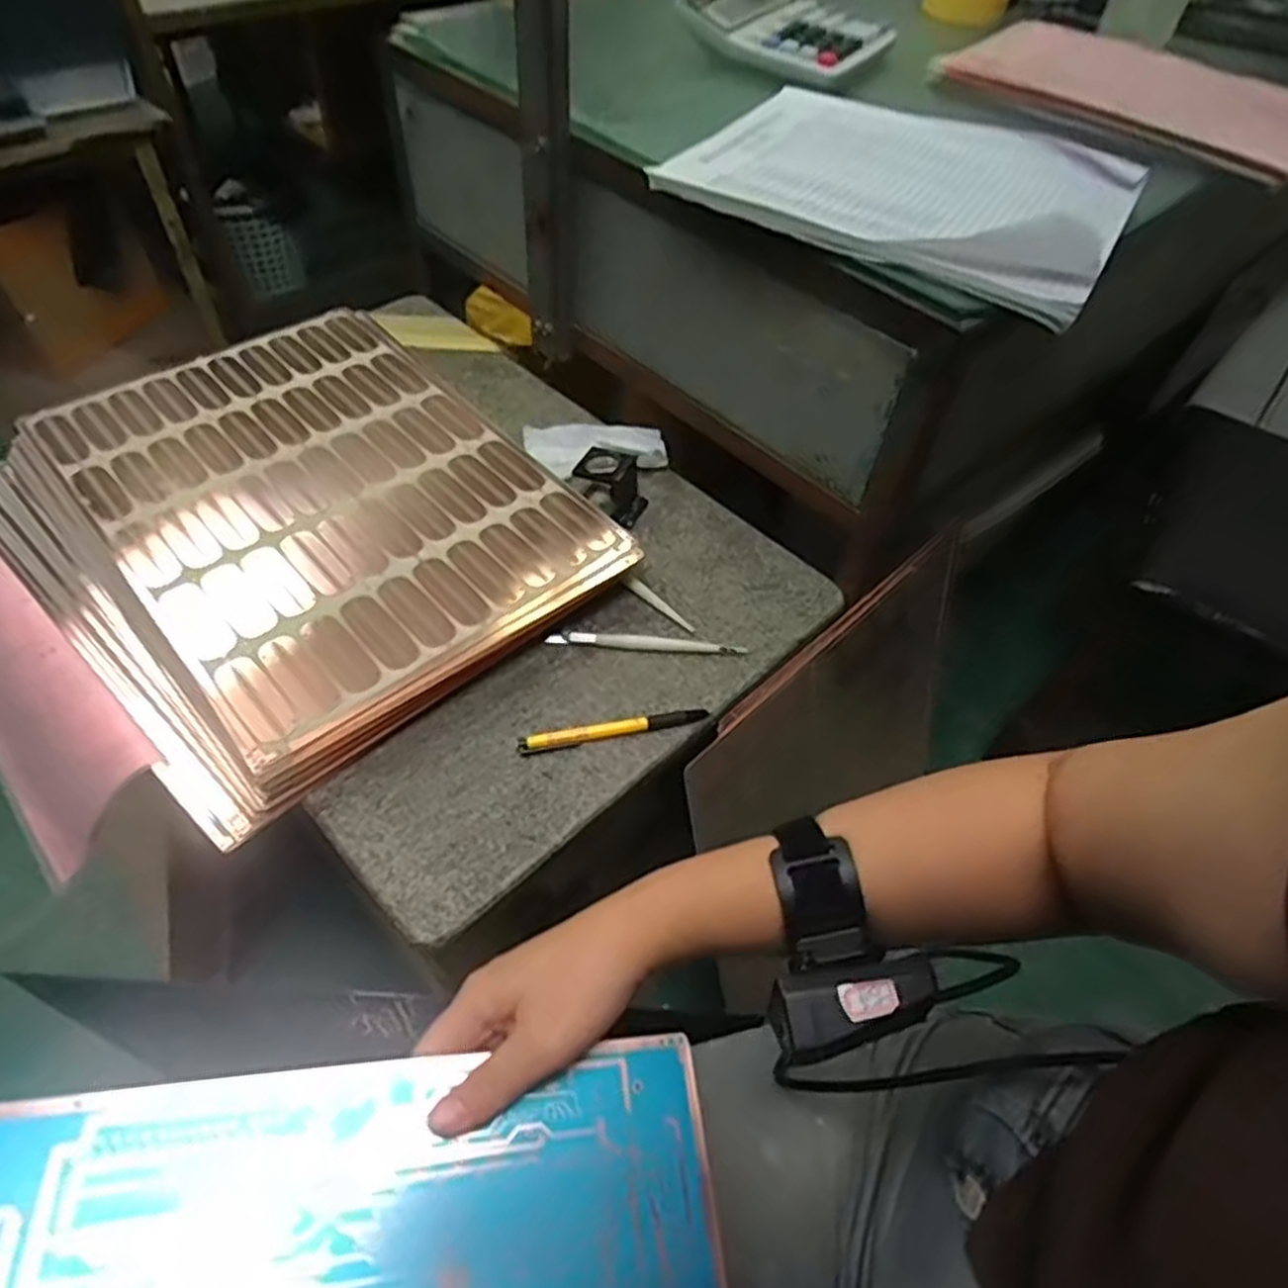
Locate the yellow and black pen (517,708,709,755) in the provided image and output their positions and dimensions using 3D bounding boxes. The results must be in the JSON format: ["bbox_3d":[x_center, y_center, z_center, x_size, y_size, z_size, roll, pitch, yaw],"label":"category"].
[{"bbox_3d":[-0.021,0.059,0.546,0.130,0.010,0.013,-9,53,-11],"label":"yellow and black pen"}]

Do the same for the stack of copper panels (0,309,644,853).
[{"bbox_3d":[-0.279,-0.102,0.632,0.356,0.047,0.434,-35,61,-27],"label":"stack of copper panels"}]

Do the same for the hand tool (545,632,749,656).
[{"bbox_3d":[0.002,0.000,0.591,0.147,0.013,0.013,4,51,0],"label":"hand tool"}]

